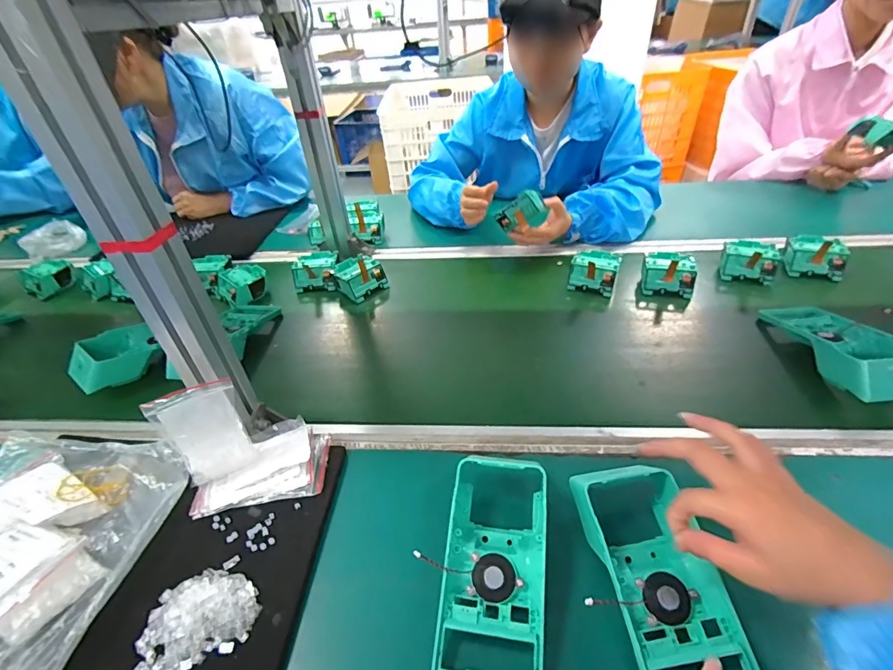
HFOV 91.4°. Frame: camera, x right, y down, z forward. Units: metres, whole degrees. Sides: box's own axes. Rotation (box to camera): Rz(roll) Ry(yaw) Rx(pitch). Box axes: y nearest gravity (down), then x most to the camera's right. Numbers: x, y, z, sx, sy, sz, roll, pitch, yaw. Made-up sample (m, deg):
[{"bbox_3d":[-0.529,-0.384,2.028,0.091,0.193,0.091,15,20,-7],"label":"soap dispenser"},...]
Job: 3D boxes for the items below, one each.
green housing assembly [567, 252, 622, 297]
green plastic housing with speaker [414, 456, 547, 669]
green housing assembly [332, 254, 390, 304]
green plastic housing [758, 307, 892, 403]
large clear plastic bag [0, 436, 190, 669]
[{"bbox_3d":[0.247,-0.107,0.727,0.080,0.042,0.073,14,42,23],"label":"green housing assembly"},{"bbox_3d":[0.036,0.186,0.368,0.095,0.058,0.181,3,39,11],"label":"green plastic housing with speaker"},{"bbox_3d":[-0.154,-0.105,0.762,0.078,0.048,0.072,-28,44,-26],"label":"green housing assembly"},{"bbox_3d":[0.494,0.008,0.550,0.089,0.054,0.196,-5,38,0],"label":"green plastic housing"},{"bbox_3d":[-0.391,0.203,0.381,0.218,0.051,0.263,1,39,9],"label":"large clear plastic bag"}]

